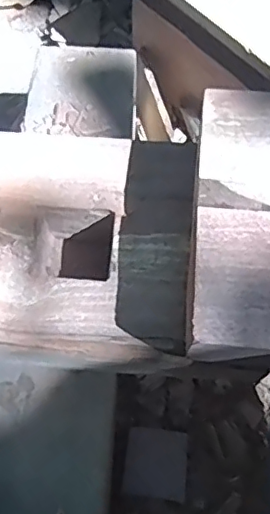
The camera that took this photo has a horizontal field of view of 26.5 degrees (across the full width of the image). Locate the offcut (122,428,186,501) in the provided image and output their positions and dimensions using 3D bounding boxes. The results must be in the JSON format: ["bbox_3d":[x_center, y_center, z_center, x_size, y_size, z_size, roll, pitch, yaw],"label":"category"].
[{"bbox_3d":[0.020,0.194,0.543,0.056,0.008,0.059,7,70,2],"label":"offcut"}]

